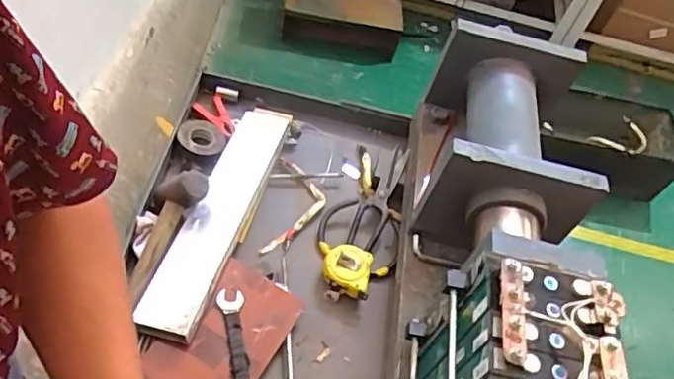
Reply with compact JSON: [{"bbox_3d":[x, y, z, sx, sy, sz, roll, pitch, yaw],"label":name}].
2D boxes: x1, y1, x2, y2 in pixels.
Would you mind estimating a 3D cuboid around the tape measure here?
[{"bbox_3d":[0.014,0.121,0.877,0.071,0.039,0.072,12,53,-4],"label":"tape measure"}]

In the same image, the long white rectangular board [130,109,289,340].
[{"bbox_3d":[-0.168,0.031,0.866,0.086,0.029,0.401,20,53,2],"label":"long white rectangular board"}]

